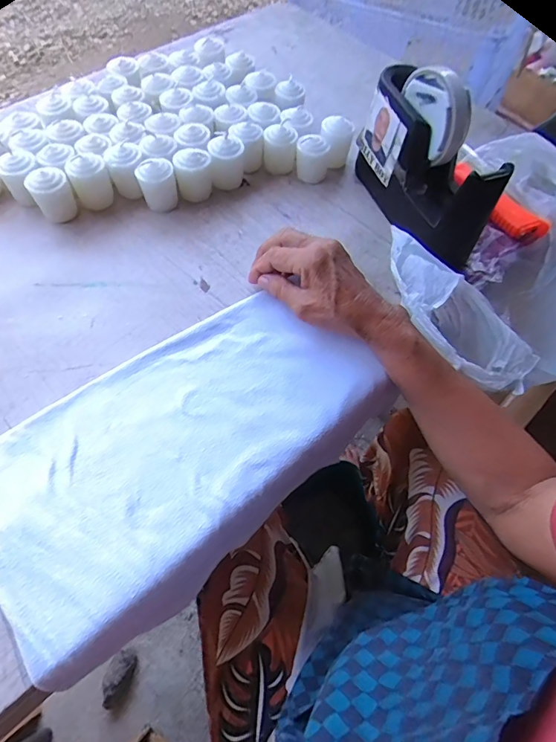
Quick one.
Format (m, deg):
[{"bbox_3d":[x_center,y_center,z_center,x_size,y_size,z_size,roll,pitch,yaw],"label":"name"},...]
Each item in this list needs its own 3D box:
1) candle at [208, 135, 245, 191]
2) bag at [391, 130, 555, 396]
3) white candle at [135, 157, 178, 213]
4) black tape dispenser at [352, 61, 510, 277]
[{"bbox_3d":[-0.056,-0.232,0.469,0.036,0.053,0.032,-5,62,-4],"label":"candle"},{"bbox_3d":[0.229,-0.102,0.438,0.255,0.125,0.218,-34,68,-17],"label":"bag"},{"bbox_3d":[-0.126,-0.195,0.441,0.037,0.046,0.032,-18,63,-11],"label":"white candle"},{"bbox_3d":[0.148,-0.205,0.416,0.062,0.125,0.201,-16,63,-10],"label":"black tape dispenser"}]

